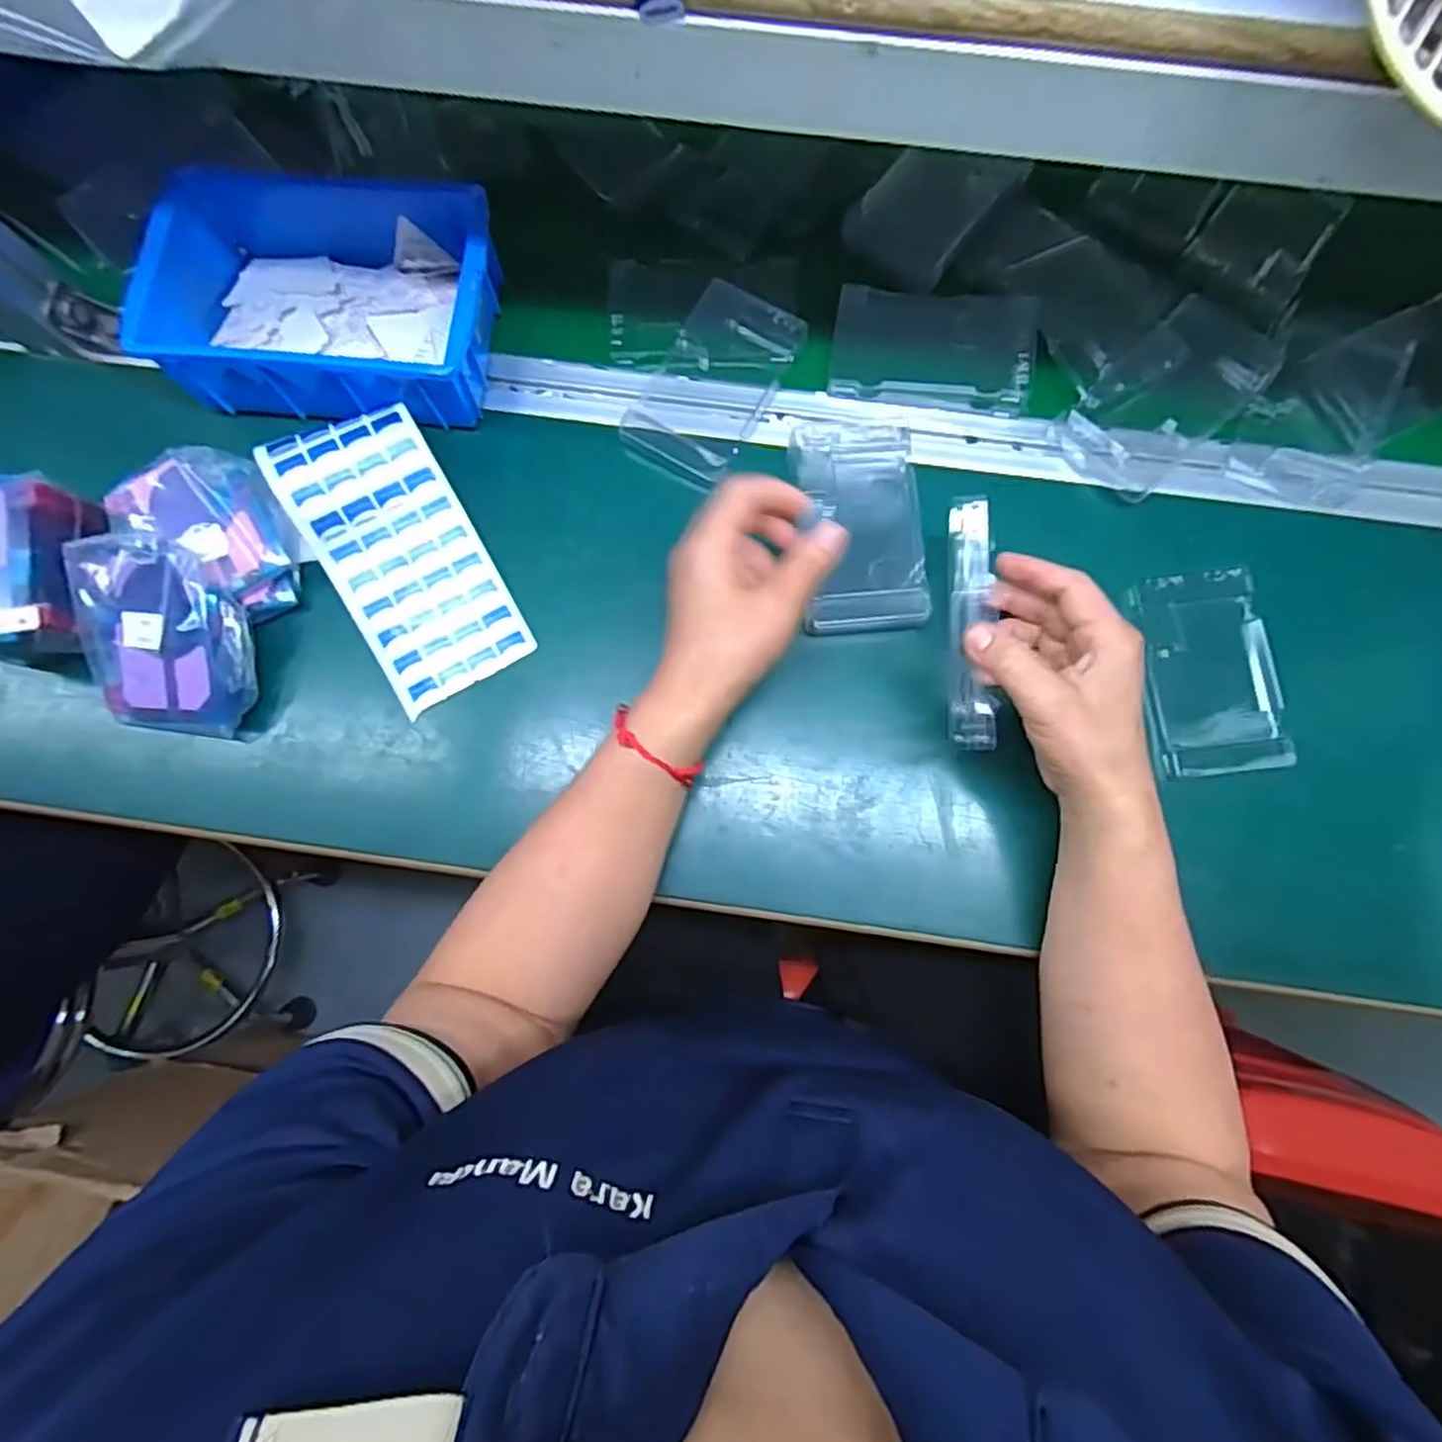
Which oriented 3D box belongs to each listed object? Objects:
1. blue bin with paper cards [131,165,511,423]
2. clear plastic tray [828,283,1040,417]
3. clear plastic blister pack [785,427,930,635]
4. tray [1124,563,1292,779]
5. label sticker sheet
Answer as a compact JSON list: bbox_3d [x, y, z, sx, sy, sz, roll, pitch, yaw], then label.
[{"bbox_3d":[-0.242,-0.270,0.461,0.196,0.072,0.151,7,79,2],"label":"blue bin with paper cards"},{"bbox_3d":[0.139,-0.246,0.473,0.126,0.020,0.073,8,79,2],"label":"clear plastic tray"},{"bbox_3d":[0.088,-0.125,0.445,0.082,0.020,0.136,-1,79,0],"label":"clear plastic blister pack"},{"bbox_3d":[0.300,-0.029,0.444,0.077,0.018,0.123,-6,79,-1],"label":"tray"},{"bbox_3d":[-0.193,-0.101,0.440,0.089,0.011,0.172,-29,99,-9],"label":"label sticker sheet"}]

